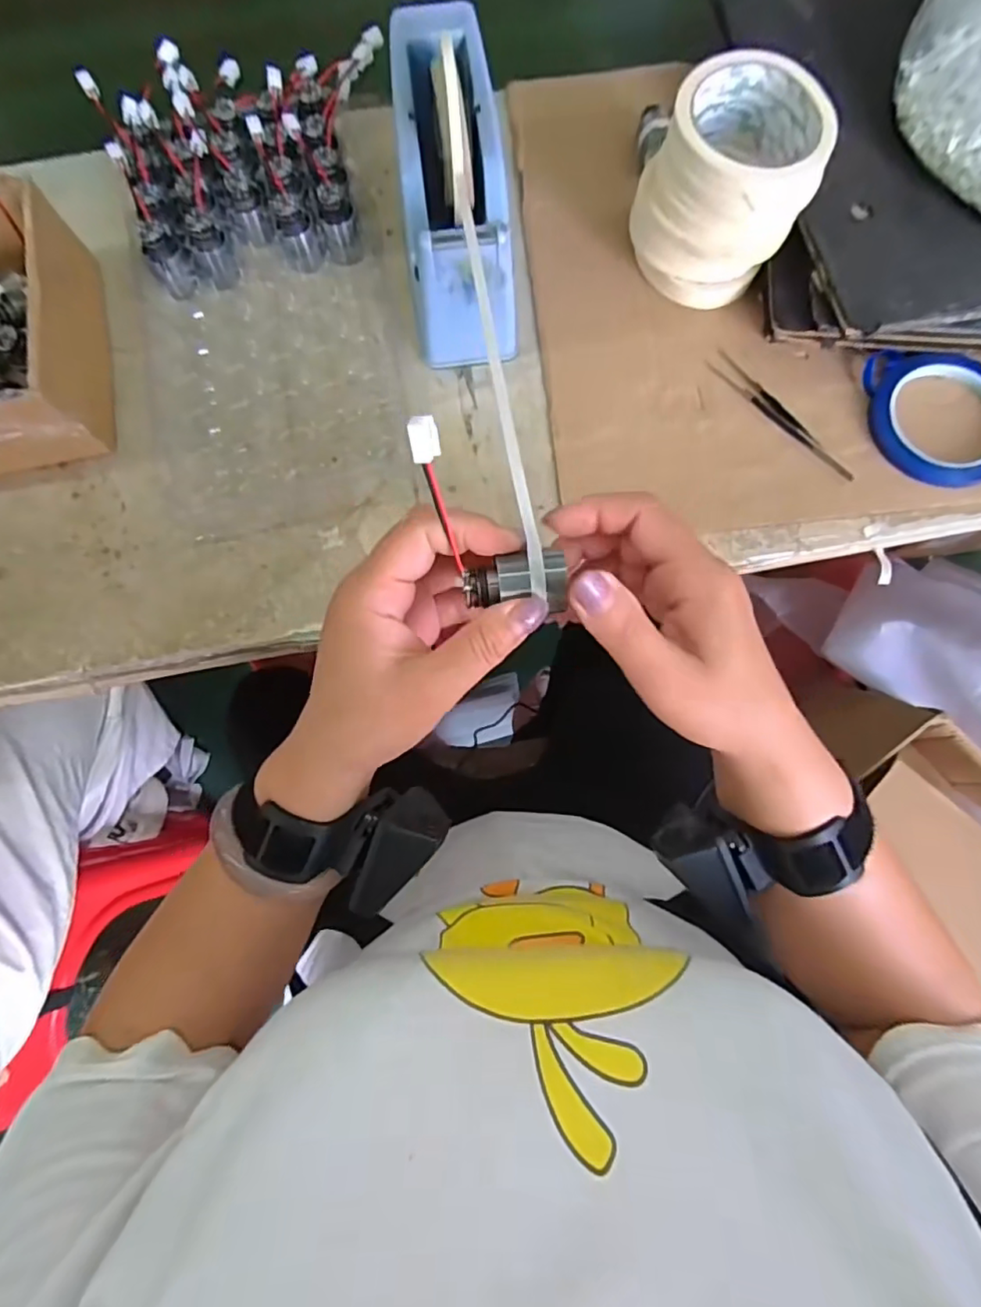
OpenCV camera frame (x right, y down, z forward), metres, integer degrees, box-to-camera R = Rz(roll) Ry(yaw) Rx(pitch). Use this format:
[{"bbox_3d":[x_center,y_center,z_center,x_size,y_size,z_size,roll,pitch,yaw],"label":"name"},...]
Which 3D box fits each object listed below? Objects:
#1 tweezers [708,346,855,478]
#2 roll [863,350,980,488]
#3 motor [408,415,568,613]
[{"bbox_3d":[0.208,-0.172,0.409,0.017,0.004,0.132,-38,79,-7],"label":"tweezers"},{"bbox_3d":[0.323,-0.169,0.401,0.102,0.014,0.100,0,77,1],"label":"roll"},{"bbox_3d":[-0.003,-0.049,0.220,0.037,0.021,0.093,-44,123,-8],"label":"motor"}]

